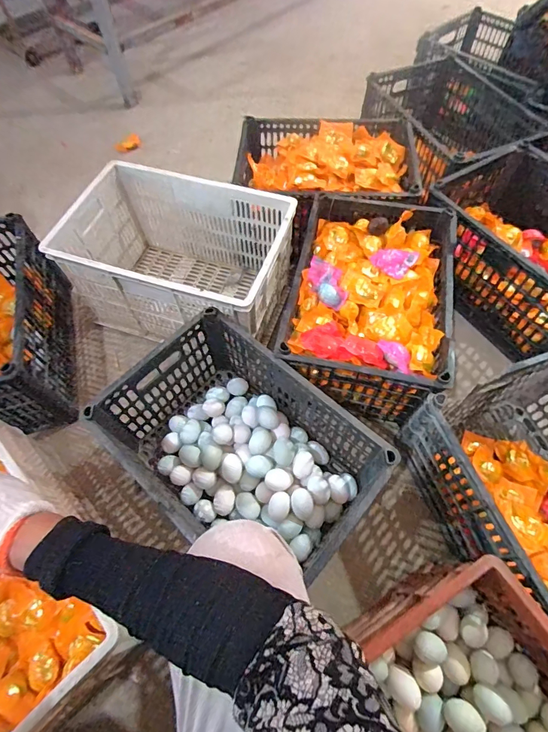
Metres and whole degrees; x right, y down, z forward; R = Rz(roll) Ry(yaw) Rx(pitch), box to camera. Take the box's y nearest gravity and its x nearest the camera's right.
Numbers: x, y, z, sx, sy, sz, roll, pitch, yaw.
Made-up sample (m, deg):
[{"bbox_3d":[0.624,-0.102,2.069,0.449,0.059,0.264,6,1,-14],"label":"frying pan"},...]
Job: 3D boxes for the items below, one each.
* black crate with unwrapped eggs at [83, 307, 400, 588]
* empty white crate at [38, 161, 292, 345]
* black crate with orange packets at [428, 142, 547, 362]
[{"bbox_3d":[-0.055,0.157,0.708,0.439,0.217,0.299,37,69,18],"label":"black crate with unwrapped eggs"},{"bbox_3d":[-0.211,-0.241,0.916,0.464,0.253,0.315,17,64,10],"label":"empty white crate"},{"bbox_3d":[0.600,-0.278,0.925,0.335,0.230,0.454,-29,66,-13],"label":"black crate with orange packets"}]

